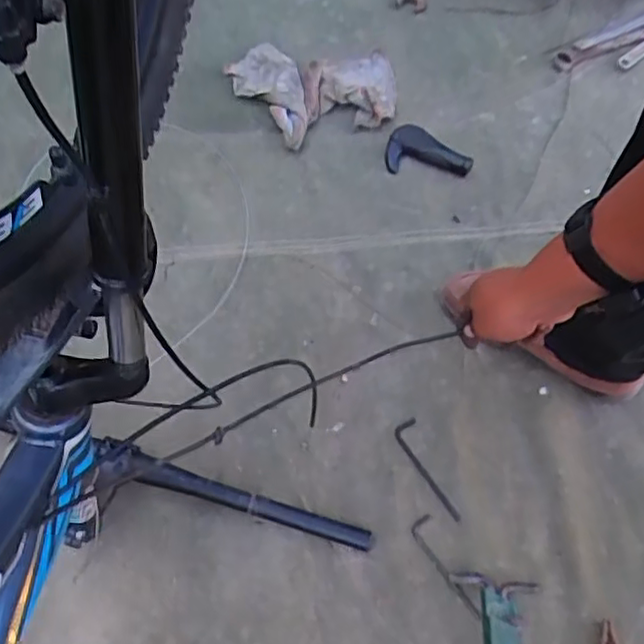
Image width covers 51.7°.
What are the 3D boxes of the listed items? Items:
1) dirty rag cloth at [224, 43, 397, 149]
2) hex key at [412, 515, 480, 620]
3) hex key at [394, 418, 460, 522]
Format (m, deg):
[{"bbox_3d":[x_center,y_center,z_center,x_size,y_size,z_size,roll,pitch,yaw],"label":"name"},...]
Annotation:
[{"bbox_3d":[-0.015,-0.345,1.009,0.259,0.074,0.172,-2,64,-3],"label":"dirty rag cloth"},{"bbox_3d":[0.131,0.267,0.717,0.028,0.004,0.113,-21,66,-12],"label":"hex key"},{"bbox_3d":[0.123,0.171,0.767,0.029,0.004,0.126,-22,67,-12],"label":"hex key"}]

